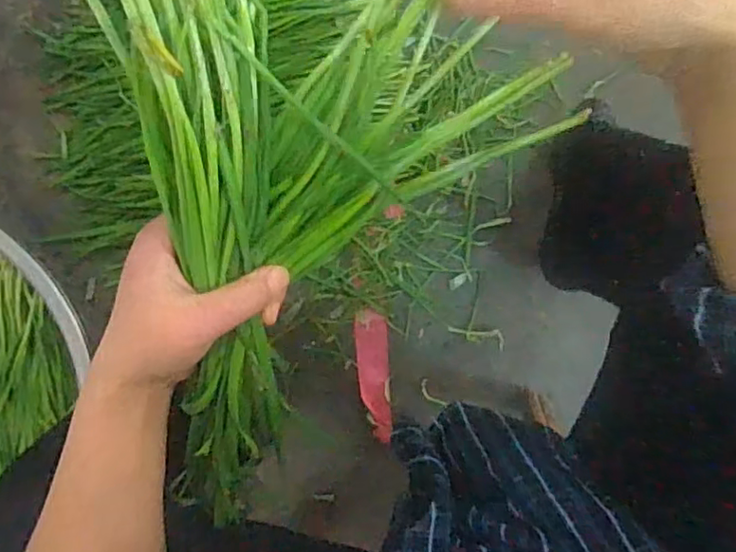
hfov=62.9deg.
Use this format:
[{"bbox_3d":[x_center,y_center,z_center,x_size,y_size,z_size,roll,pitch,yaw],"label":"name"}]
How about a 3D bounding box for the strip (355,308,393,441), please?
[{"bbox_3d":[0.008,0.137,0.830,0.043,0.019,0.177,-3,96,0],"label":"strip"}]

